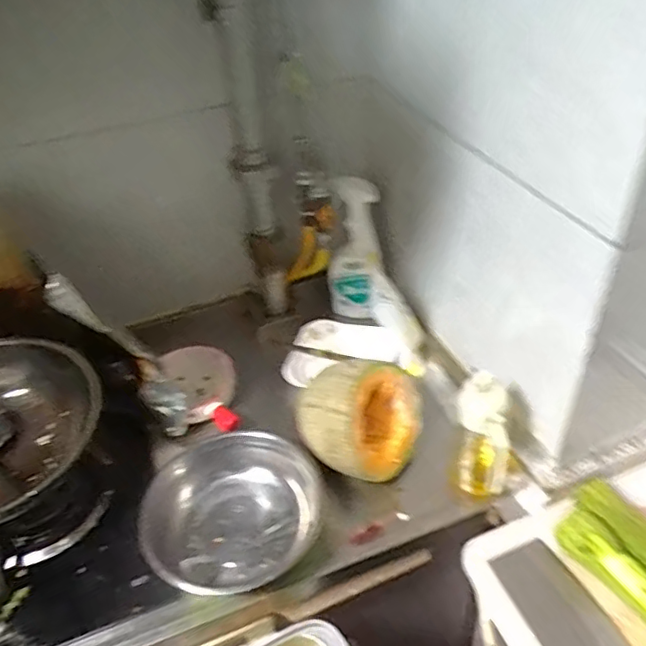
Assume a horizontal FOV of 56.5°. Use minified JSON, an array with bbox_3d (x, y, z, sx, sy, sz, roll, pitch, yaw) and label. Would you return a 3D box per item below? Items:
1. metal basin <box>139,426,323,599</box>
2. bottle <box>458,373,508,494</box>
[{"bbox_3d":[-0.122,0.251,0.830,0.215,0.067,0.237,-6,40,-1],"label":"metal basin"},{"bbox_3d":[0.215,0.165,0.820,0.063,0.185,0.082,5,41,12],"label":"bottle"}]

